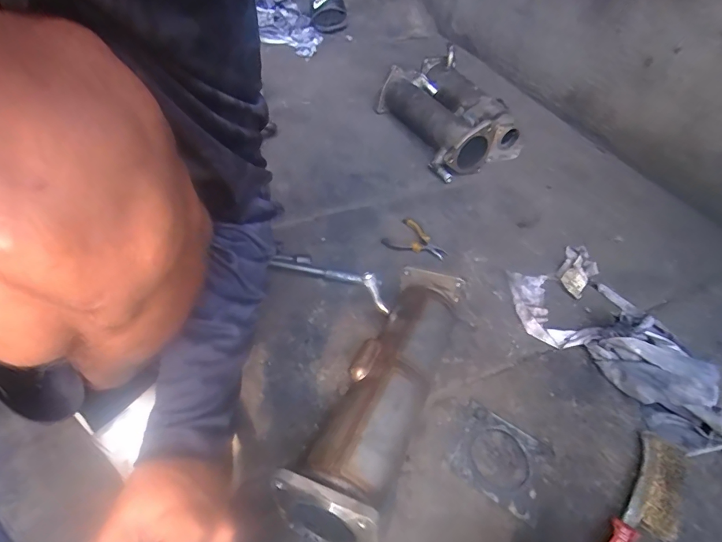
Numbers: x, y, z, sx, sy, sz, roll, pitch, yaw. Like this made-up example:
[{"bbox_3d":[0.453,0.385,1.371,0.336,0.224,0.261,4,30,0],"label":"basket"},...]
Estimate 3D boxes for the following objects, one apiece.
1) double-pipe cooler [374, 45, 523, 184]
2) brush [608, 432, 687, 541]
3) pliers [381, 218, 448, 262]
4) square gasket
[{"bbox_3d":[0.209,-0.373,1.012,0.225,0.130,0.340,-16,51,-19],"label":"double-pipe cooler"},{"bbox_3d":[0.331,0.281,0.484,0.054,0.026,0.212,34,53,23],"label":"brush"},{"bbox_3d":[0.105,-0.053,0.769,0.111,0.015,0.087,32,52,22],"label":"pliers"},{"bbox_3d":[0.174,0.234,0.523,0.112,0.004,0.102,29,51,20],"label":"square gasket"}]

